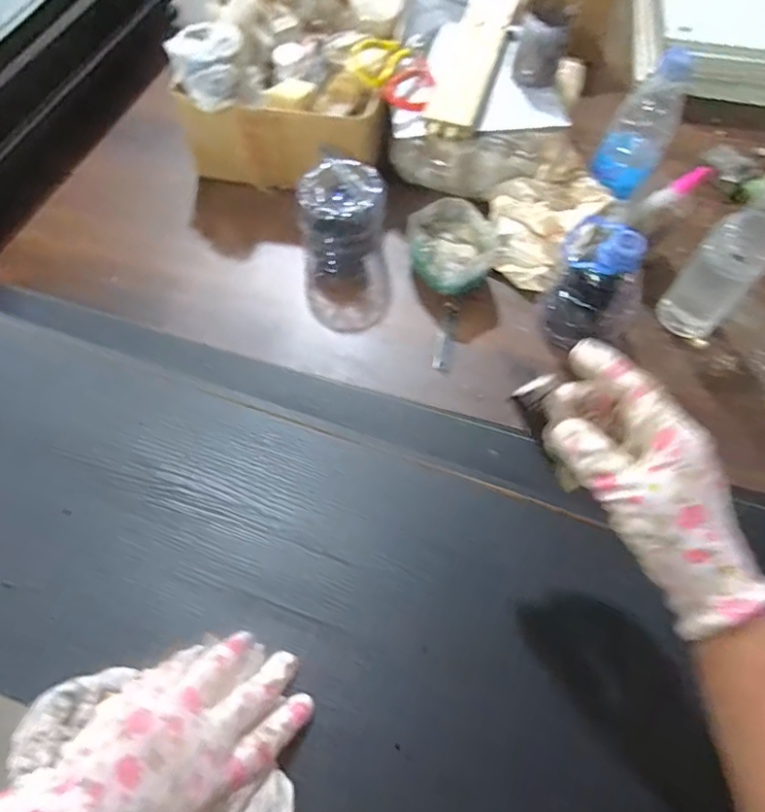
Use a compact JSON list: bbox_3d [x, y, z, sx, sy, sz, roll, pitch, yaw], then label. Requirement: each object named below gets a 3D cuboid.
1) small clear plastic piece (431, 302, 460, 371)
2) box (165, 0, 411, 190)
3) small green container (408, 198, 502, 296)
[{"bbox_3d":[0.076,-0.084,0.661,0.020,0.006,0.097,12,66,3],"label":"small clear plastic piece"},{"bbox_3d":[-0.102,-0.454,0.748,0.263,0.163,0.300,10,65,2],"label":"box"},{"bbox_3d":[0.086,-0.191,0.676,0.112,0.063,0.112,1,65,-2],"label":"small green container"}]

